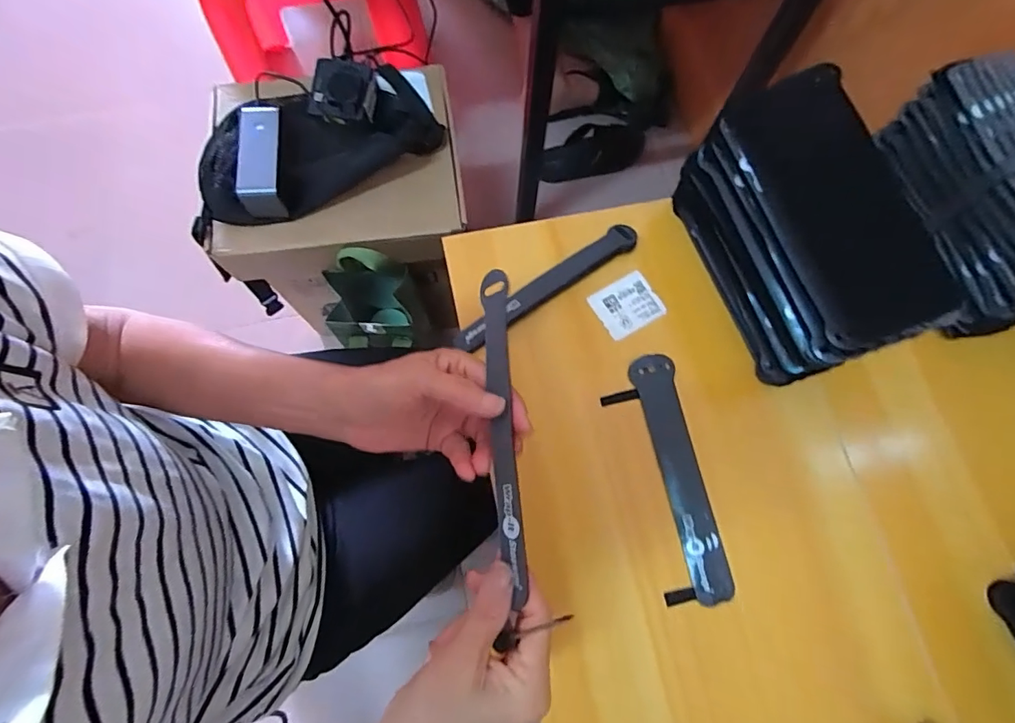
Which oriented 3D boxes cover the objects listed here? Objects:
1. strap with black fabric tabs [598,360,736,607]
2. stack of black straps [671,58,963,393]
[{"bbox_3d":[0.130,0.093,0.398,0.060,0.004,0.197,-9,75,-3],"label":"strap with black fabric tabs"},{"bbox_3d":[0.227,-0.098,0.385,0.084,0.138,0.206,-17,76,-6],"label":"stack of black straps"}]

